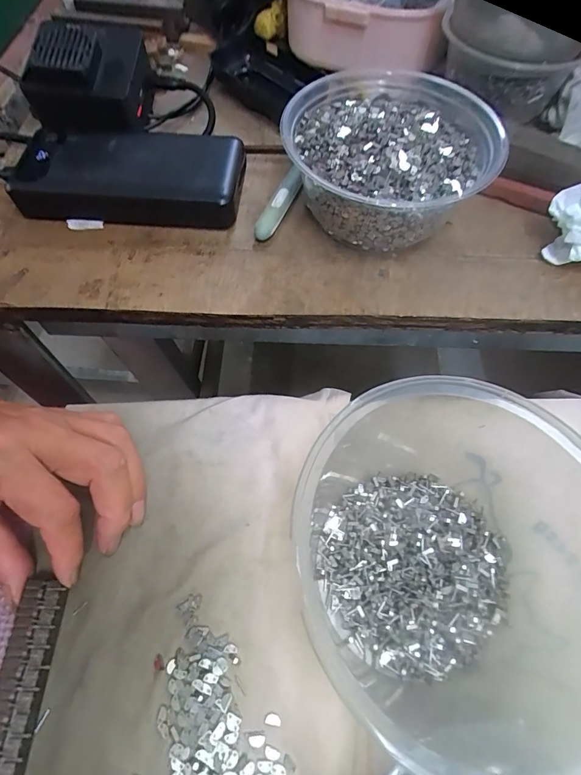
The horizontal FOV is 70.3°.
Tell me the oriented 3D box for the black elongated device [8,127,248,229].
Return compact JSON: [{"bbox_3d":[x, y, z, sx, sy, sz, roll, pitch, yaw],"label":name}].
[{"bbox_3d":[-0.116,-0.152,0.299,0.158,0.028,0.074,2,62,0],"label":"black elongated device"}]

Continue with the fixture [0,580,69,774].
[{"bbox_3d":[-0.120,0.138,0.180,0.021,0.005,0.095,-1,62,3],"label":"fixture"}]

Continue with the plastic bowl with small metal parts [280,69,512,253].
[{"bbox_3d":[0.065,-0.155,0.279,0.129,0.054,0.140,0,62,-1],"label":"plastic bowl with small metal parts"}]

